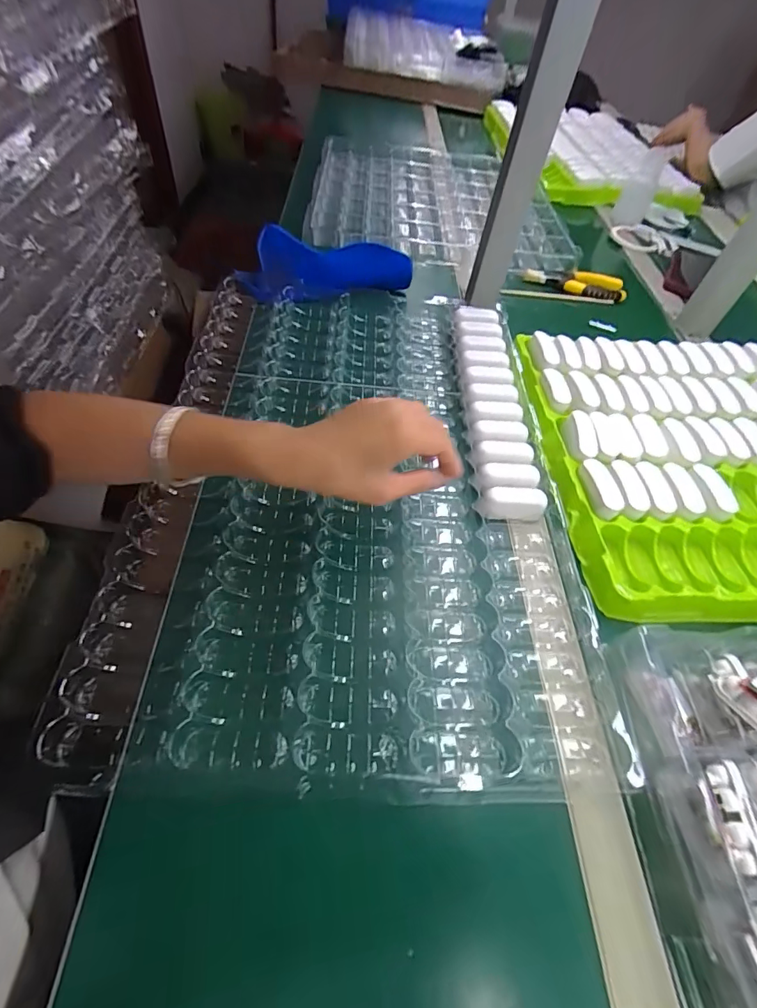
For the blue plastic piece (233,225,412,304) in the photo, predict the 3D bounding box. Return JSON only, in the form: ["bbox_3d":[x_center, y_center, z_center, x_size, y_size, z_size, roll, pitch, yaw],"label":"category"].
[{"bbox_3d":[-0.081,-0.356,0.659,0.242,0.029,0.165,-11,56,-16],"label":"blue plastic piece"}]

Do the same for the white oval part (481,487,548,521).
[{"bbox_3d":[0.132,0.000,0.441,0.064,0.024,0.024,1,54,-7],"label":"white oval part"}]

